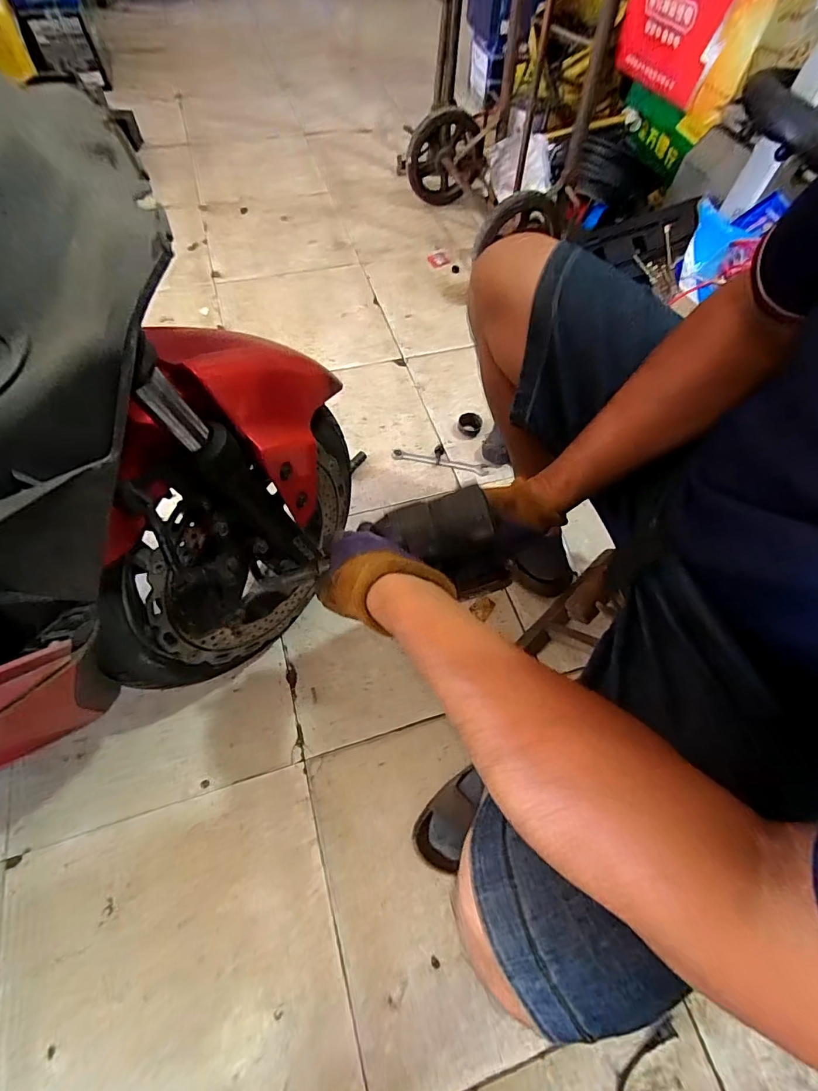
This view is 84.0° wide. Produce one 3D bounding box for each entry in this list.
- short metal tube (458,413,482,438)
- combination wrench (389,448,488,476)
[{"bbox_3d":[0.134,-0.266,0.994,0.047,0.022,0.055,28,64,12],"label":"short metal tube"},{"bbox_3d":[0.064,-0.176,0.952,0.201,0.005,0.027,11,62,3],"label":"combination wrench"}]

